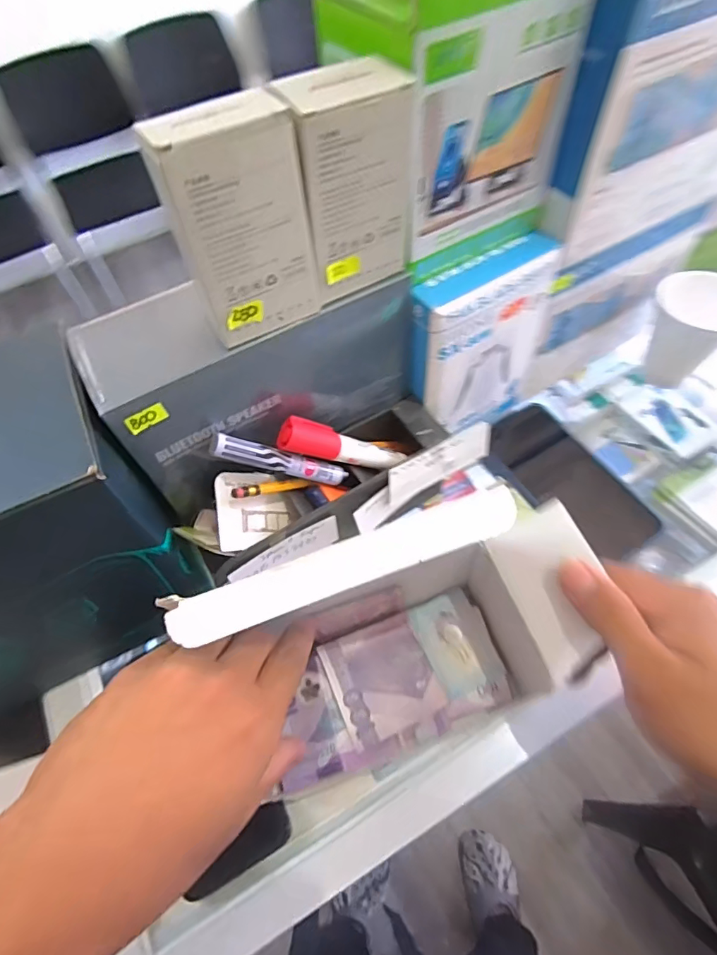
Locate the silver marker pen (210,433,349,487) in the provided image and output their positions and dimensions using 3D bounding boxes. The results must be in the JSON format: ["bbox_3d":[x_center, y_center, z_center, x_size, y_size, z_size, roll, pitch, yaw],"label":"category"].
[{"bbox_3d":[-0.051,-0.011,0.337,0.100,0.011,0.013,15,48,-36],"label":"silver marker pen"}]

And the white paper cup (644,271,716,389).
[{"bbox_3d":[0.316,-0.139,0.470,0.080,0.088,0.070,21,61,17],"label":"white paper cup"}]

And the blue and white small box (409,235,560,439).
[{"bbox_3d":[0.095,-0.101,0.398,0.118,0.157,0.034,-36,61,-17],"label":"blue and white small box"}]

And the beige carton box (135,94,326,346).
[{"bbox_3d":[-0.056,-0.122,0.246,0.063,0.103,0.031,-25,59,-11],"label":"beige carton box"}]

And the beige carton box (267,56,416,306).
[{"bbox_3d":[-0.002,-0.150,0.260,0.061,0.099,0.029,-31,60,-14],"label":"beige carton box"}]

